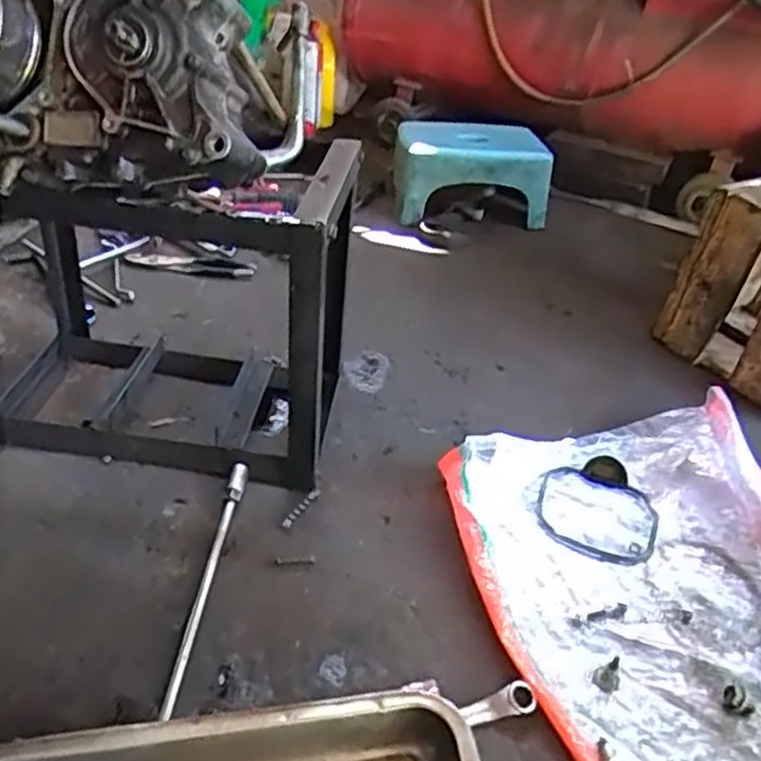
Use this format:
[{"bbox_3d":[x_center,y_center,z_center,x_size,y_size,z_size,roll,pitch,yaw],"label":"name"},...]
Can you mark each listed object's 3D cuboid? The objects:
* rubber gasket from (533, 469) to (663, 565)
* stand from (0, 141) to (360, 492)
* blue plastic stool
[{"bbox_3d":[0.230,0.145,0.786,0.126,0.009,0.120,20,38,16],"label":"rubber gasket"},{"bbox_3d":[-0.243,-0.094,0.780,0.406,0.312,0.225,9,37,2],"label":"stand"},{"bbox_3d":[0.170,-0.381,1.391,0.292,0.146,0.186,7,37,0],"label":"blue plastic stool"}]

